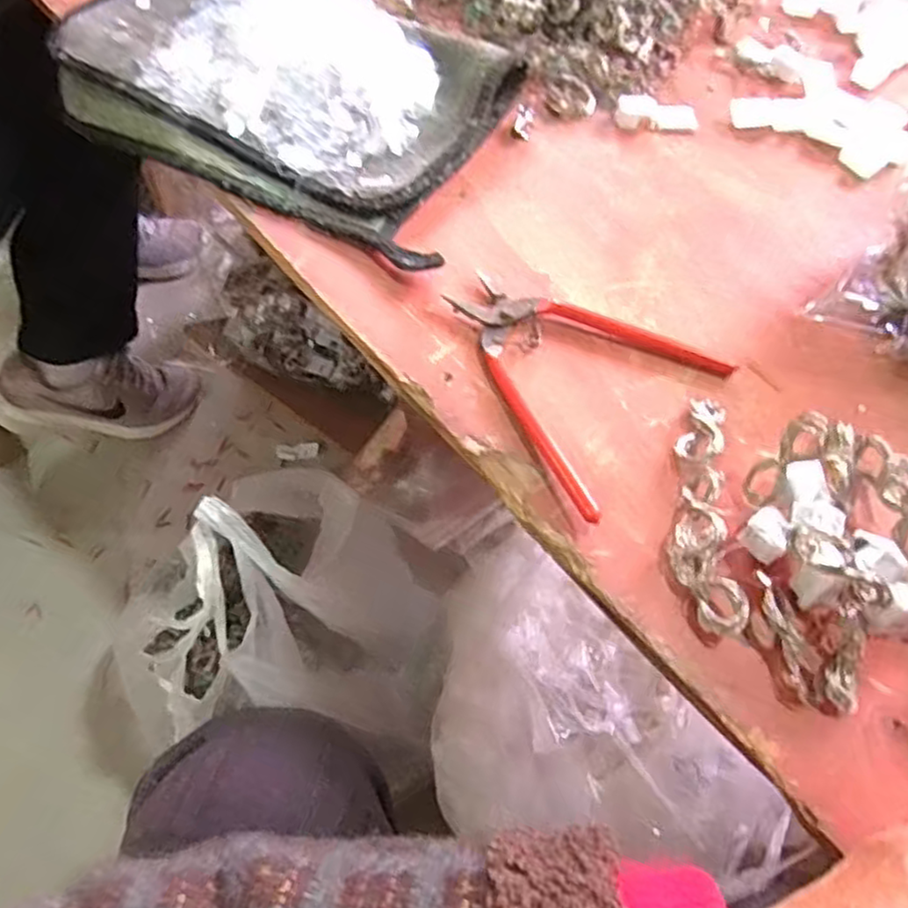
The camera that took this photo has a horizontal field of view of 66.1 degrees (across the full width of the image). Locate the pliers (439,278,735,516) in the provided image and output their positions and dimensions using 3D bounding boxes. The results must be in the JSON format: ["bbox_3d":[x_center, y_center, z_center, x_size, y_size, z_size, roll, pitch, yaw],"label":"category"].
[{"bbox_3d":[0.059,-0.049,0.362,0.131,0.010,0.126,41,66,18],"label":"pliers"}]

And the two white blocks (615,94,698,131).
[{"bbox_3d":[0.139,-0.233,0.476,0.055,0.012,0.020,10,60,1],"label":"two white blocks"}]

